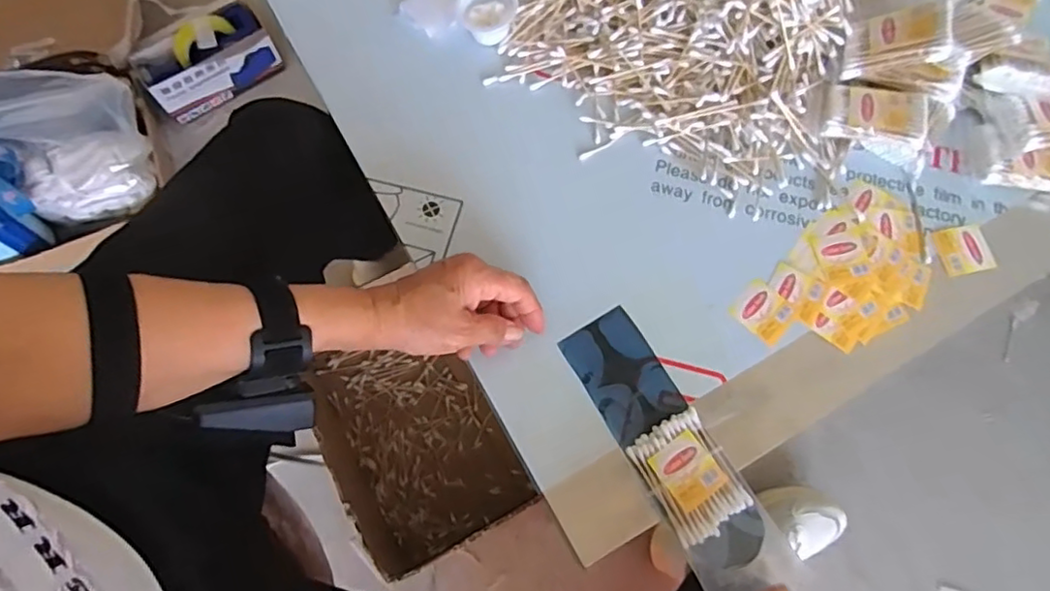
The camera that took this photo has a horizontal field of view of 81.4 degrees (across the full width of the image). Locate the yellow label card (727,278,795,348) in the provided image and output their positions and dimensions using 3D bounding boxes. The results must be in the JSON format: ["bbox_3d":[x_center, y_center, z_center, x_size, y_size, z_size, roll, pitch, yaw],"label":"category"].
[{"bbox_3d":[0.187,0.012,0.476,0.042,0.004,0.039,40,75,12],"label":"yellow label card"}]

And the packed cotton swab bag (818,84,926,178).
[{"bbox_3d":[0.295,-0.142,0.508,0.092,0.041,0.053,18,72,5],"label":"packed cotton swab bag"}]

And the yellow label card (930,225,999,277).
[{"bbox_3d":[0.357,-0.037,0.494,0.043,0.004,0.039,-10,72,-5],"label":"yellow label card"}]

